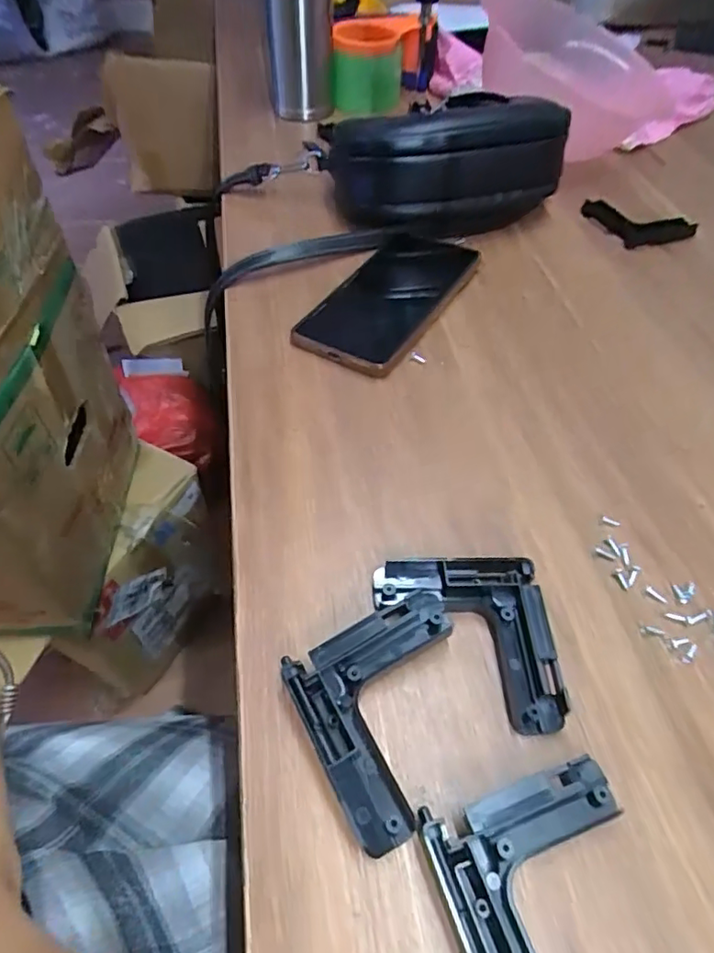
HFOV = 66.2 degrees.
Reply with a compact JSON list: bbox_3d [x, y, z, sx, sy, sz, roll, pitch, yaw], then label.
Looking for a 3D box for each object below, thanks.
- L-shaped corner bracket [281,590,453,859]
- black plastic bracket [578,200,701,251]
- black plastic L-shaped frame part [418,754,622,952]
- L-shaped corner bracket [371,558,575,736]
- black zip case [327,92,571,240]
[{"bbox_3d":[0.018,0.094,0.219,0.072,0.021,0.075,-20,54,-17],"label":"L-shaped corner bracket"},{"bbox_3d":[0.256,-0.232,0.497,0.074,0.014,0.075,-20,54,-17],"label":"black plastic bracket"},{"bbox_3d":[0.067,0.145,0.183,0.072,0.015,0.077,-11,52,-11],"label":"black plastic L-shaped frame part"},{"bbox_3d":[0.047,0.072,0.241,0.074,0.015,0.075,0,51,-2],"label":"L-shaped corner bracket"},{"bbox_3d":[0.075,-0.272,0.471,0.169,0.094,0.108,-19,54,-16],"label":"black zip case"}]

